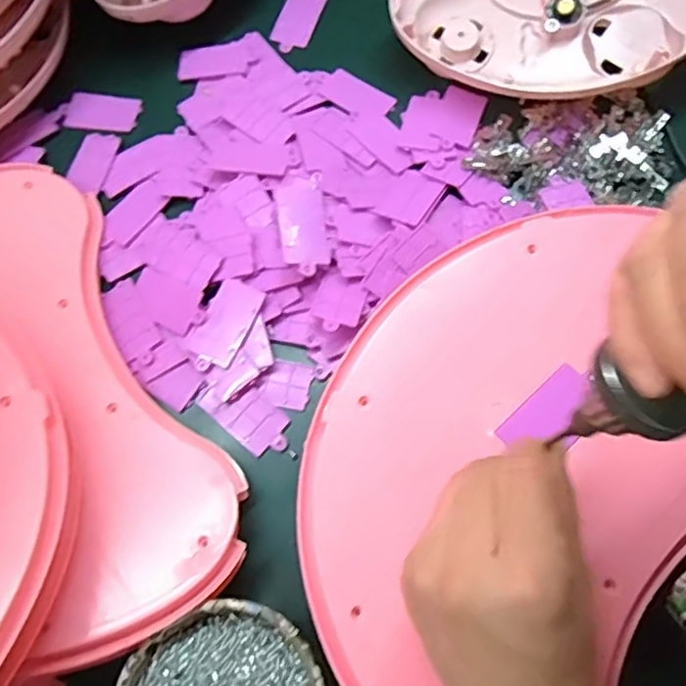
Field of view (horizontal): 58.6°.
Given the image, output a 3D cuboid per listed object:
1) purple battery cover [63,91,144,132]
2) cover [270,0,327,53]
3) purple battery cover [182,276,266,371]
[{"bbox_3d":[-0.201,-0.193,0.511,0.062,0.004,0.033,8,70,6],"label":"purple battery cover"},{"bbox_3d":[-0.040,-0.284,0.537,0.035,0.004,0.062,21,80,13],"label":"cover"},{"bbox_3d":[-0.083,-0.013,0.424,0.036,0.006,0.065,27,73,12],"label":"purple battery cover"}]

